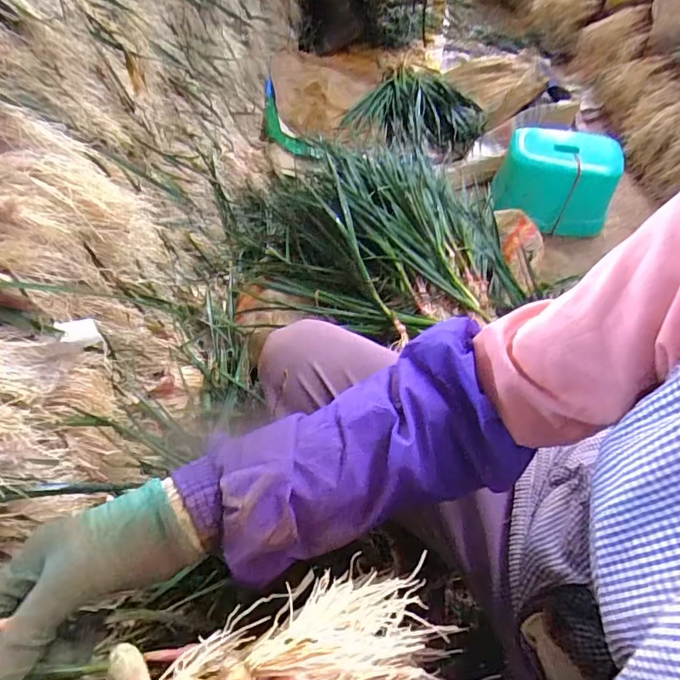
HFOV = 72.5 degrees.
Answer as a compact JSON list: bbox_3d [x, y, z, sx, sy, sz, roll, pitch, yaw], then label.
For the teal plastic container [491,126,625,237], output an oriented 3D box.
[{"bbox_3d":[0.539,-0.397,1.167,0.282,0.180,0.223,14,54,10],"label":"teal plastic container"}]

